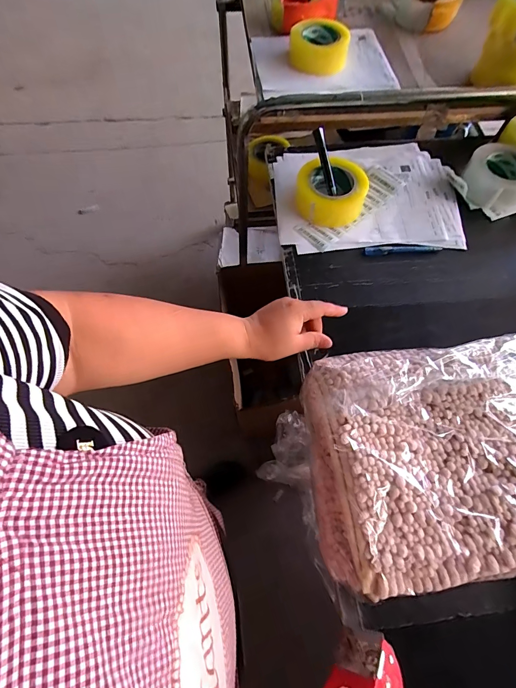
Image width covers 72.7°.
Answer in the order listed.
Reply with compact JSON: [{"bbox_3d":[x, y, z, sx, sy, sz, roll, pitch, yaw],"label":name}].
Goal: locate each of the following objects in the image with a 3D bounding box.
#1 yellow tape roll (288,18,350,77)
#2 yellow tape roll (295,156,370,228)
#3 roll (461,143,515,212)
[{"bbox_3d":[0.130,-0.639,0.755,0.127,0.049,0.118,10,67,3],"label":"yellow tape roll"},{"bbox_3d":[0.129,-0.272,0.625,0.119,0.055,0.115,0,66,-1],"label":"yellow tape roll"},{"bbox_3d":[0.445,-0.307,0.648,0.117,0.047,0.122,0,66,-1],"label":"roll"}]

